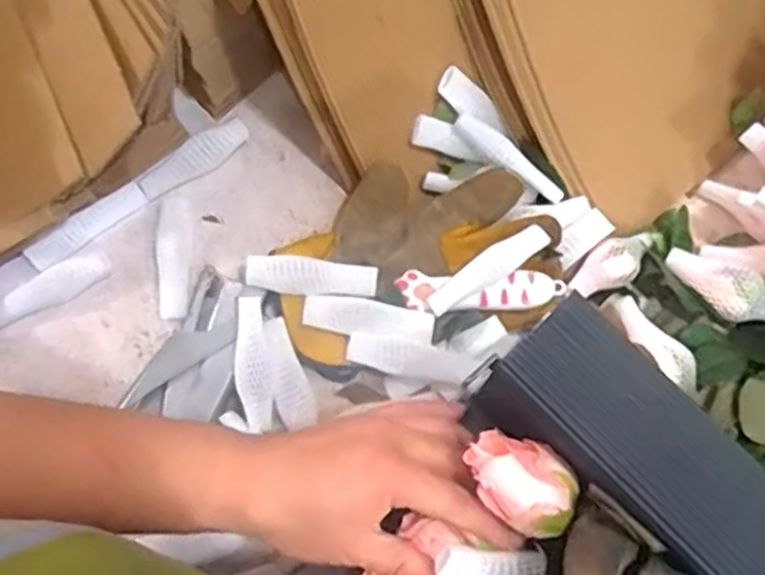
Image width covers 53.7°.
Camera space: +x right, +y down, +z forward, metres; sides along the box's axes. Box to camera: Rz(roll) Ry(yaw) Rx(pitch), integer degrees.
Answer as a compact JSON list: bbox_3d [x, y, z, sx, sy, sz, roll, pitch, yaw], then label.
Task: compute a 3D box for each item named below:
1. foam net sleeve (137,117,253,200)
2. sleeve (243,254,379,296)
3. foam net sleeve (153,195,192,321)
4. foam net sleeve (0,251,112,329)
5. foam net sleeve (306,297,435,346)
[{"bbox_3d":[-0.145,-0.099,0.580,0.090,0.012,0.027,-38,78,-9],"label":"foam net sleeve"},{"bbox_3d":[-0.049,-0.008,0.529,0.090,0.007,0.027,2,101,-11],"label":"sleeve"},{"bbox_3d":[-0.155,-0.024,0.560,0.024,0.009,0.094,-2,75,0],"label":"foam net sleeve"},{"bbox_3d":[-0.242,0.001,0.552,0.088,0.014,0.026,-29,77,-7],"label":"foam net sleeve"},{"bbox_3d":[-0.010,0.021,0.524,0.091,0.007,0.026,7,75,2],"label":"foam net sleeve"}]

